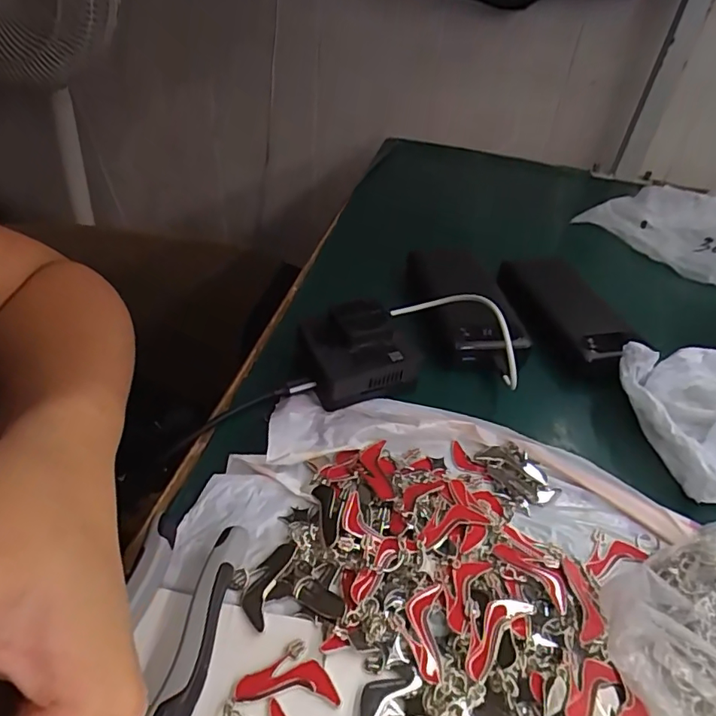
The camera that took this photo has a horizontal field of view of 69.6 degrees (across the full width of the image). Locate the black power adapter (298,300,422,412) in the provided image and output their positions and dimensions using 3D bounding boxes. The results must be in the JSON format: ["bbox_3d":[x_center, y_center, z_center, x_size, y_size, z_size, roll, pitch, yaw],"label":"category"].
[{"bbox_3d":[0.000,-0.007,0.385,0.081,0.042,0.066,-9,43,-16],"label":"black power adapter"}]

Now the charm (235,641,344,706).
[{"bbox_3d":[-0.032,0.145,0.240,0.046,0.004,0.025,3,41,-3],"label":"charm"}]

